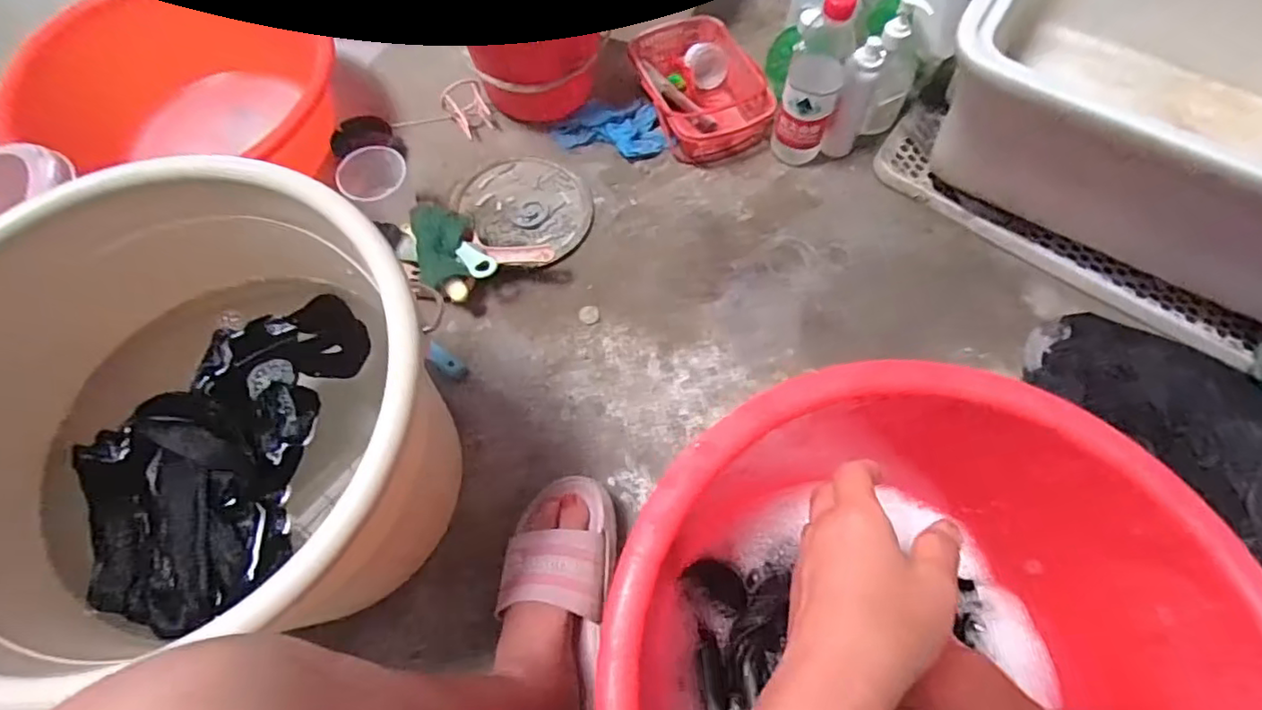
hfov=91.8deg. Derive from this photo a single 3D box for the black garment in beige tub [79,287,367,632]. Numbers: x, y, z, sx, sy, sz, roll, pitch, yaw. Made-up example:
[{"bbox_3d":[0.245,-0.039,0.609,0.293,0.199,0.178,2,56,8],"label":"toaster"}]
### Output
[{"bbox_3d":[-0.317,0.061,0.469,0.173,0.042,0.254,12,68,6],"label":"black garment in beige tub"}]

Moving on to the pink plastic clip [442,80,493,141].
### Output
[{"bbox_3d":[-0.214,-0.324,0.804,0.053,0.046,0.055,-33,69,-13],"label":"pink plastic clip"}]

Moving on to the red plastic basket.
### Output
[{"bbox_3d":[0.086,-0.363,0.812,0.148,0.056,0.212,-17,68,-6],"label":"red plastic basket"}]

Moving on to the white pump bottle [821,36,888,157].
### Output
[{"bbox_3d":[0.266,-0.301,0.733,0.042,0.141,0.045,0,68,1],"label":"white pump bottle"}]

